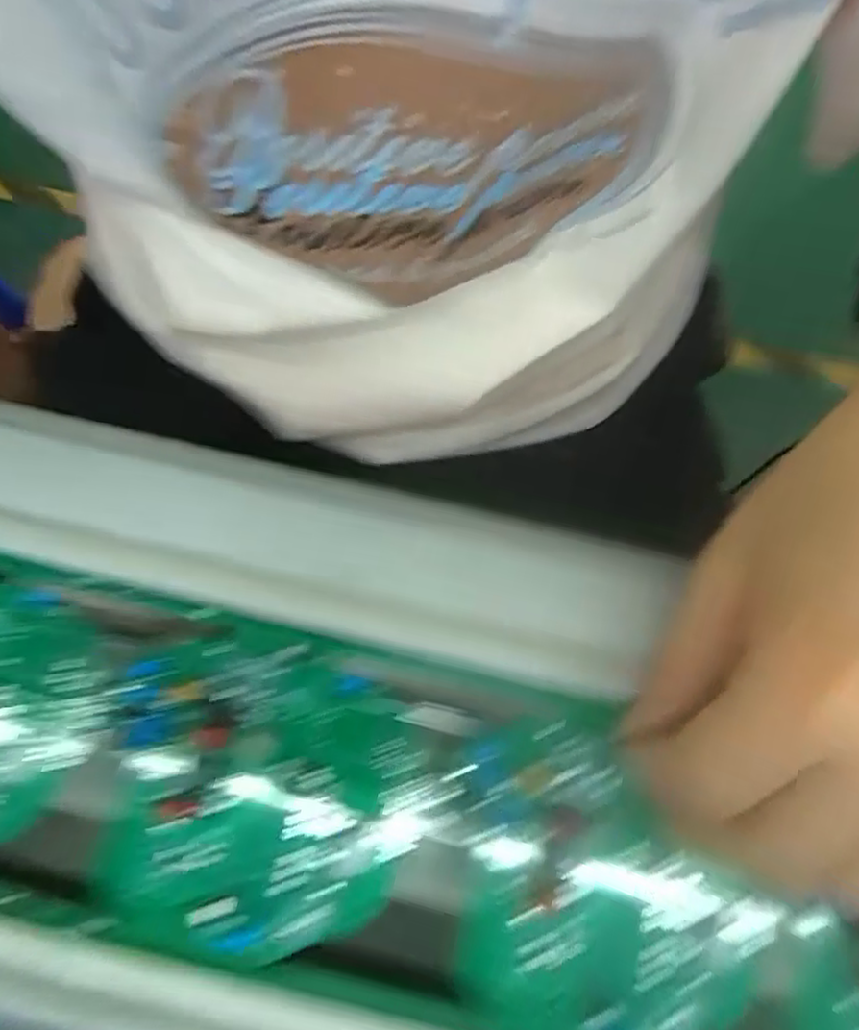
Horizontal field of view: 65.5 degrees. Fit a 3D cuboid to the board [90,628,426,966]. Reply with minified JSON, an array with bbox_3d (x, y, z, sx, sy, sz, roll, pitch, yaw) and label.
[{"bbox_3d":[-0.049,0.080,0.196,0.089,0.004,0.087,2,73,-1],"label":"board"}]

